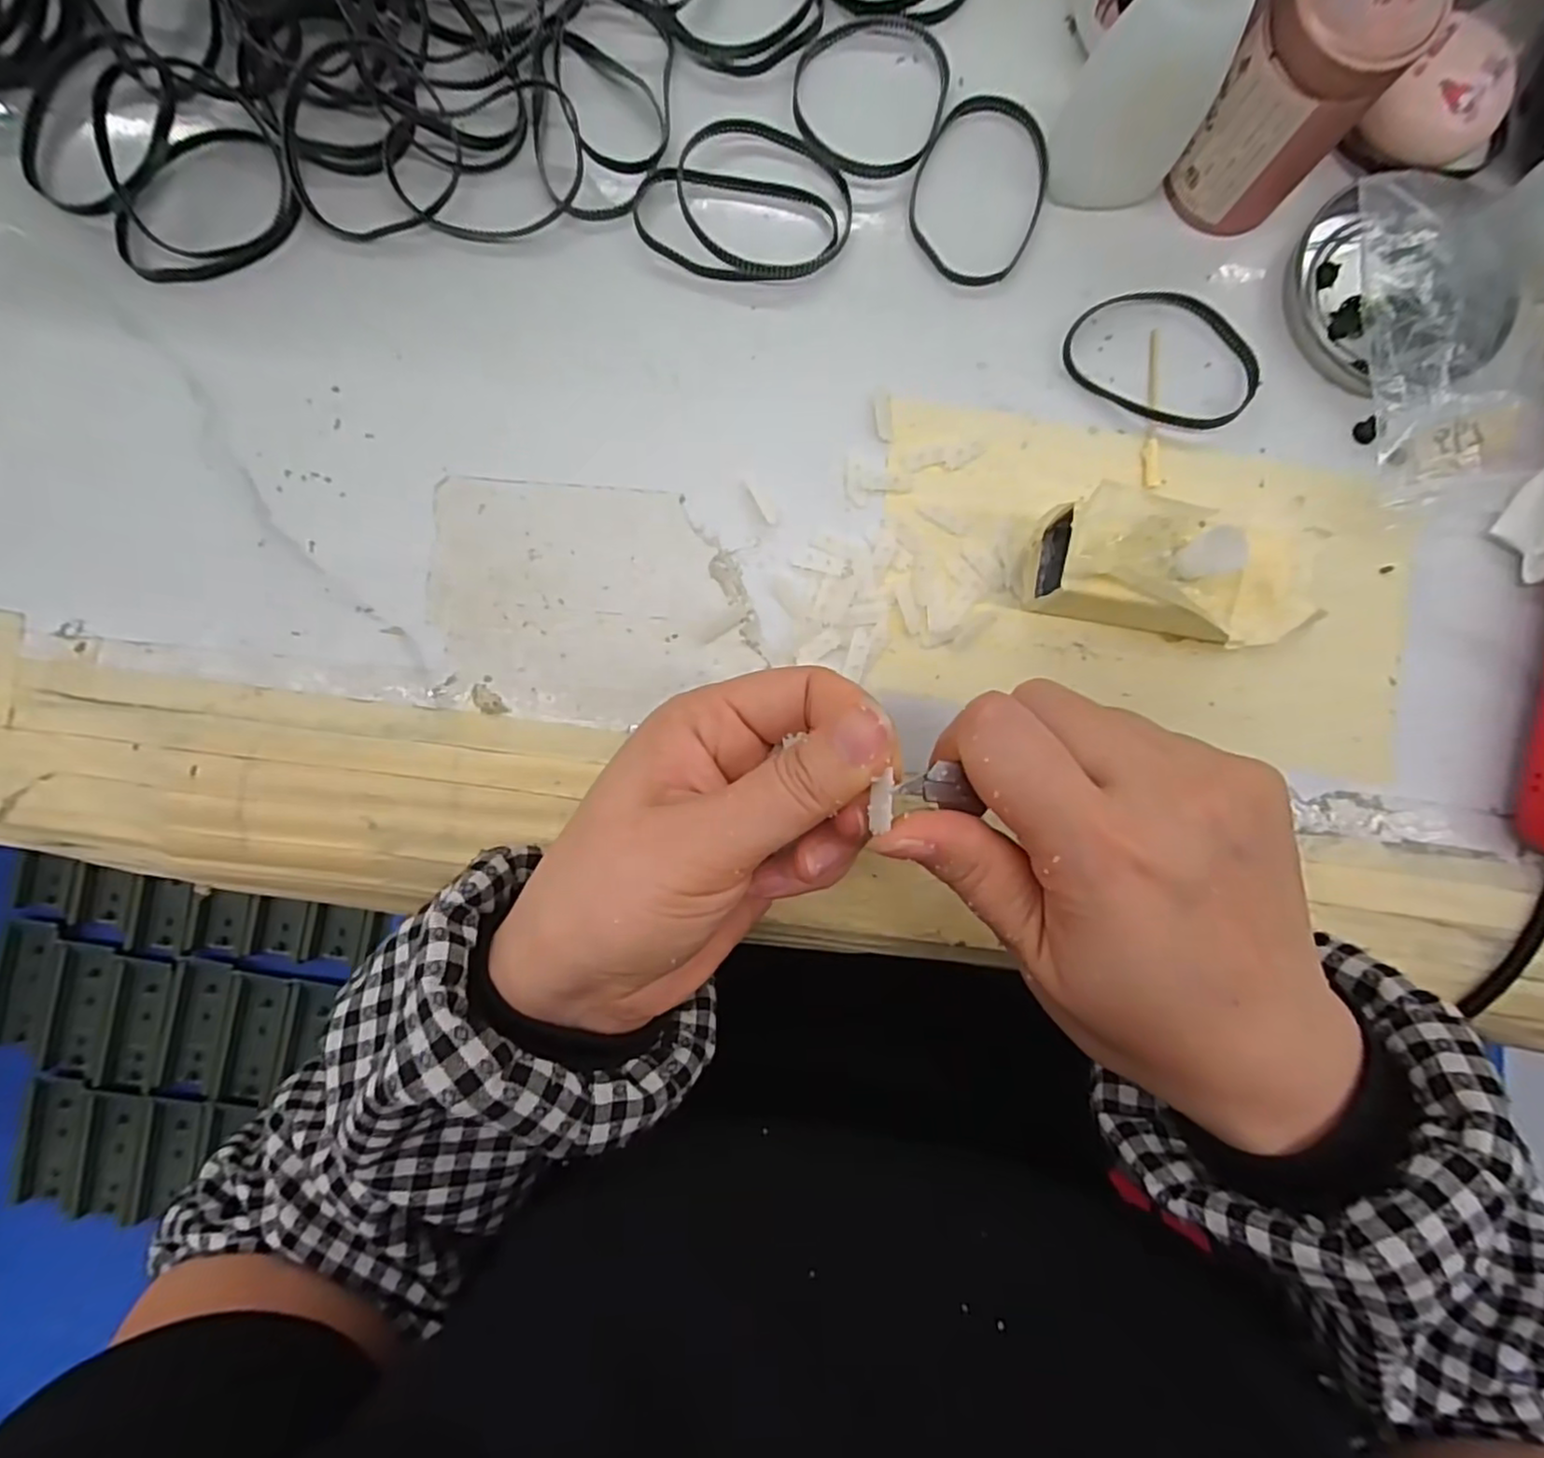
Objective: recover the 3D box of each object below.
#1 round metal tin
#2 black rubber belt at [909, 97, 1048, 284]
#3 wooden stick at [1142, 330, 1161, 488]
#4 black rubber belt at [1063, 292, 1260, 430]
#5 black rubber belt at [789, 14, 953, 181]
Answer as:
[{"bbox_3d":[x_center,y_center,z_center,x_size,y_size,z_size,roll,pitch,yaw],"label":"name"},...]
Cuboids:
[{"bbox_3d":[0.230,-0.159,0.243,0.072,0.019,0.073,0,90,0],"label":"round metal tin"},{"bbox_3d":[0.076,-0.198,0.251,0.049,0.004,0.065,26,90,0],"label":"black rubber belt"},{"bbox_3d":[0.140,-0.118,0.251,0.007,0.004,0.059,2,90,0],"label":"wooden stick"},{"bbox_3d":[0.145,-0.138,0.252,0.071,0.005,0.049,26,90,0],"label":"black rubber belt"},{"bbox_3d":[0.036,-0.232,0.251,0.056,0.007,0.061,0,90,0],"label":"black rubber belt"}]

